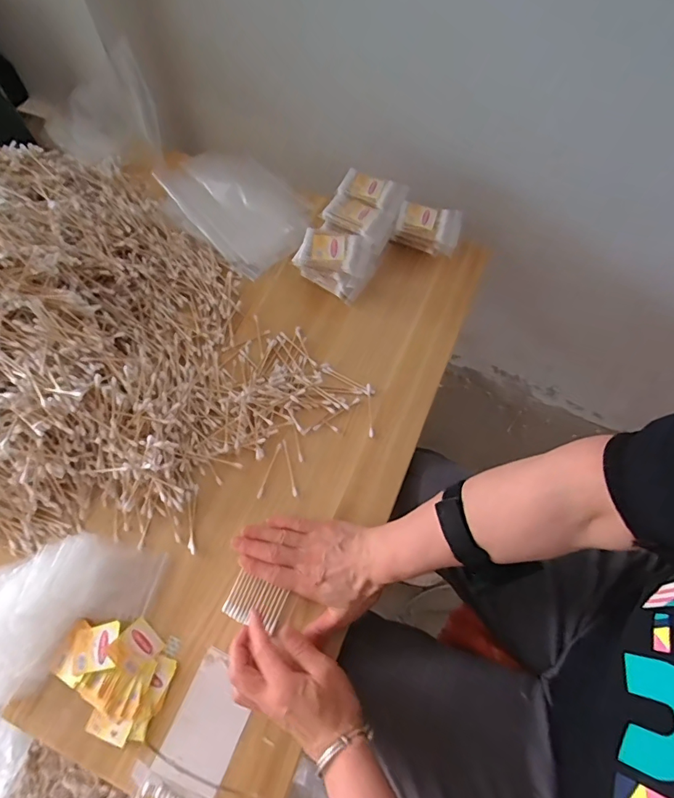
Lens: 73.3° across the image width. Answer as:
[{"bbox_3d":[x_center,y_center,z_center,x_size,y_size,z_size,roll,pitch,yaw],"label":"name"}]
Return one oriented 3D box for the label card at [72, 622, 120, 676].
[{"bbox_3d":[-0.224,0.232,0.423,0.041,0.006,0.039,-16,53,1],"label":"label card"}]

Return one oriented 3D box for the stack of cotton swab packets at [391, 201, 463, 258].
[{"bbox_3d":[0.128,-0.240,0.635,0.088,0.048,0.046,19,63,9],"label":"stack of cotton swab packets"}]

